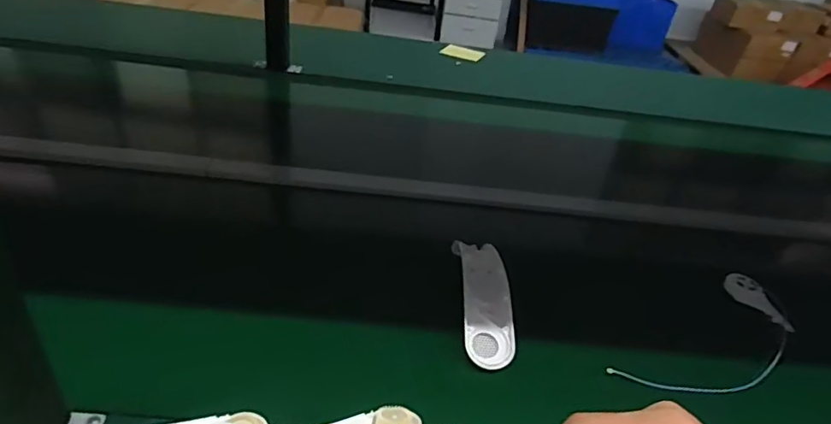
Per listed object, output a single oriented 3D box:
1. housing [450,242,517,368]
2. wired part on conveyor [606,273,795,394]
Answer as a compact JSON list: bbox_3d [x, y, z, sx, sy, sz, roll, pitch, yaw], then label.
[{"bbox_3d":[0.078,0.097,0.594,0.054,0.021,0.163,3,48,-7],"label":"housing"},{"bbox_3d":[0.353,0.148,0.604,0.287,0.034,0.108,-19,42,-34],"label":"wired part on conveyor"}]

